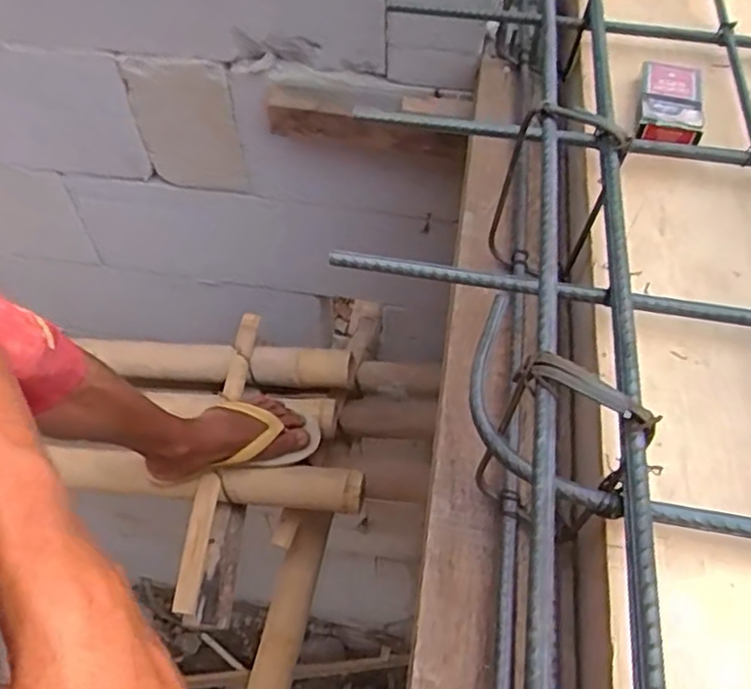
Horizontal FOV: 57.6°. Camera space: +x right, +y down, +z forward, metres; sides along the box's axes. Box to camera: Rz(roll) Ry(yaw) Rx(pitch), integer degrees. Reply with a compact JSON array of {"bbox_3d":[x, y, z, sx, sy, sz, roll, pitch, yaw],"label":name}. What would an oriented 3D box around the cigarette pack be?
[{"bbox_3d":[0.244,-0.197,0.566,0.046,0.020,0.104,11,56,9],"label":"cigarette pack"}]

